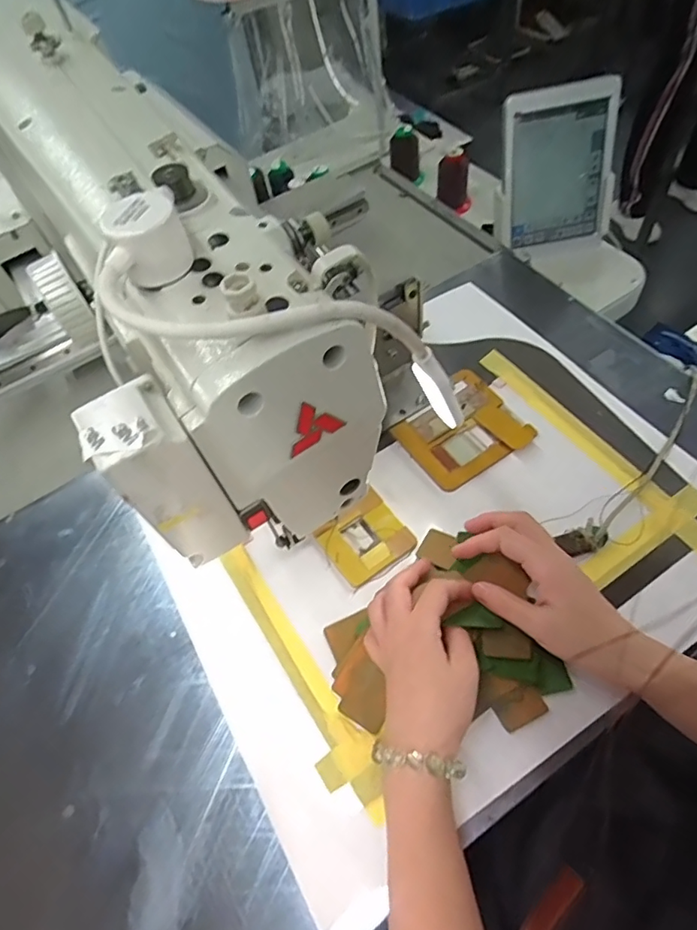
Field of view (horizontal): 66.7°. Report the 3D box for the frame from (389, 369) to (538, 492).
[{"bbox_3d":[0.112,-0.036,0.526,0.110,0.011,0.100,-33,59,-14],"label":"frame"}]

